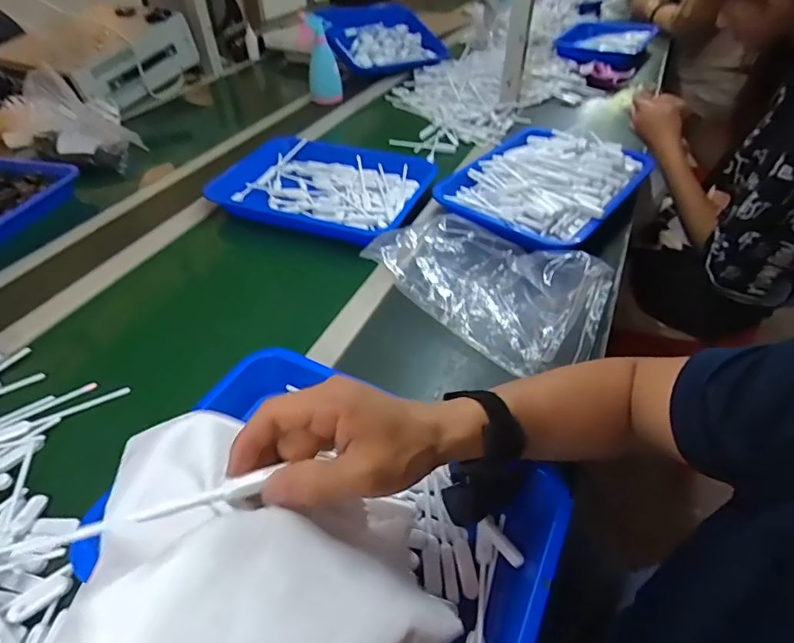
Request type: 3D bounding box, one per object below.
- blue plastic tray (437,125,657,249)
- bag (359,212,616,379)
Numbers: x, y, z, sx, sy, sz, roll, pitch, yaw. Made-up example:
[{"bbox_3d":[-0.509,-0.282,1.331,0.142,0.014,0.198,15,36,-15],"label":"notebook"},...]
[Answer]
[{"bbox_3d":[0.258,-0.250,0.821,0.285,0.075,0.358,28,51,27],"label":"blue plastic tray"},{"bbox_3d":[0.130,-0.069,0.634,0.318,0.086,0.195,33,54,30],"label":"bag"}]

